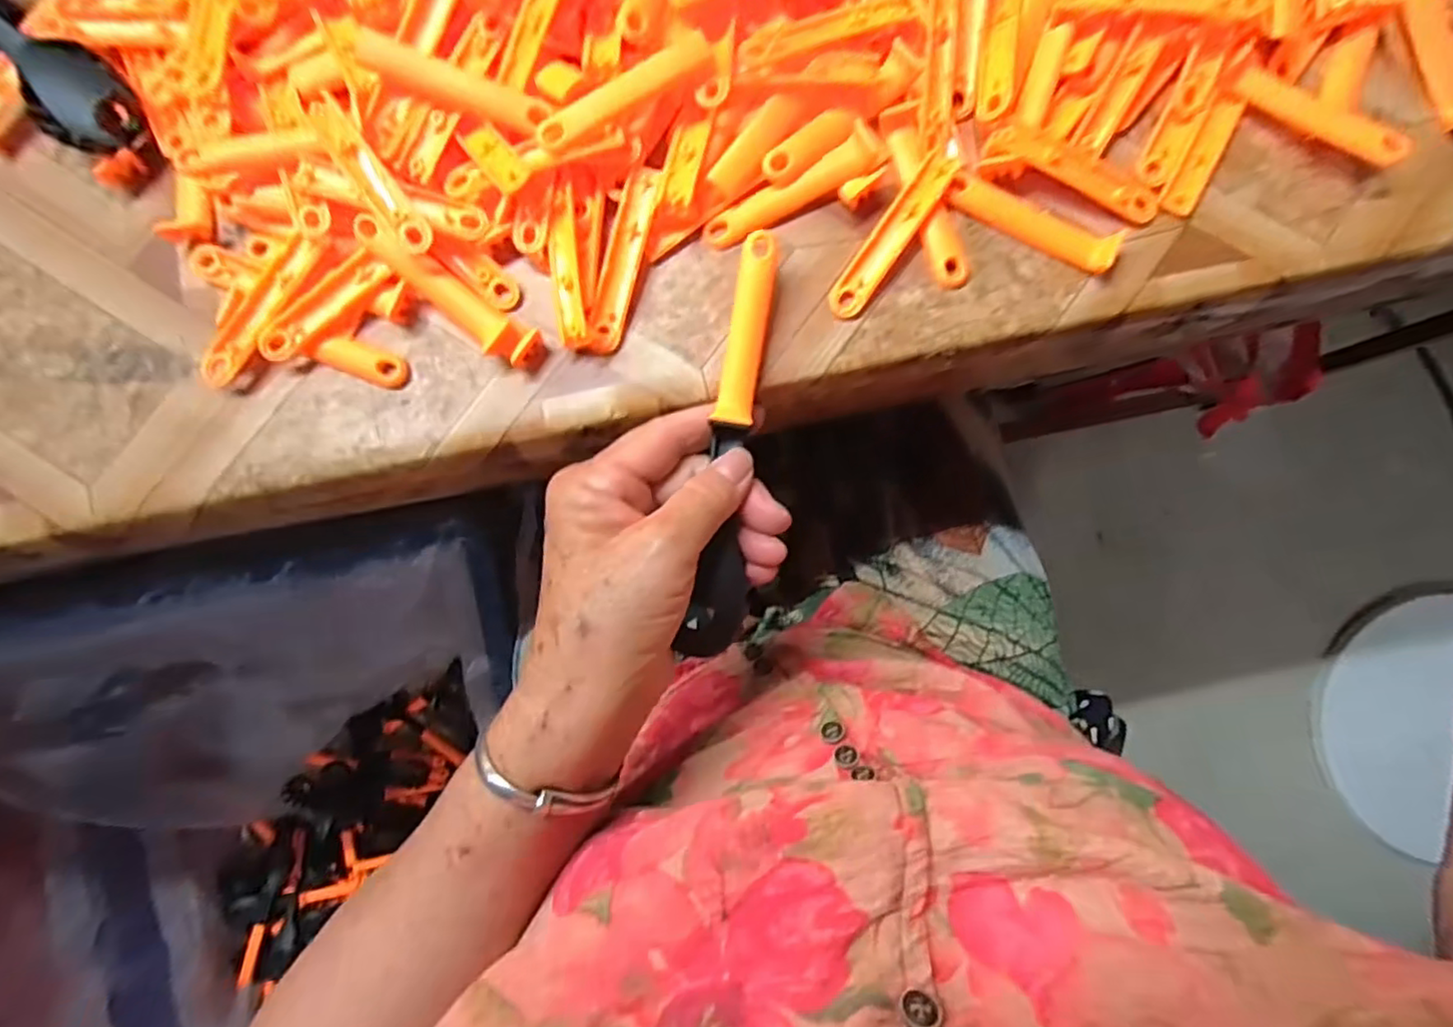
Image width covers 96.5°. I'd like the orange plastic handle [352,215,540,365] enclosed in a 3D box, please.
[{"bbox_3d":[-0.115,-0.090,0.269,0.085,0.016,0.017,36,88,2],"label":"orange plastic handle"}]

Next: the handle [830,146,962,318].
[{"bbox_3d":[0.071,-0.119,0.271,0.015,0.010,0.083,36,88,2],"label":"handle"}]

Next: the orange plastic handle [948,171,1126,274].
[{"bbox_3d":[0.128,-0.123,0.271,0.071,0.012,0.016,30,88,2],"label":"orange plastic handle"}]

